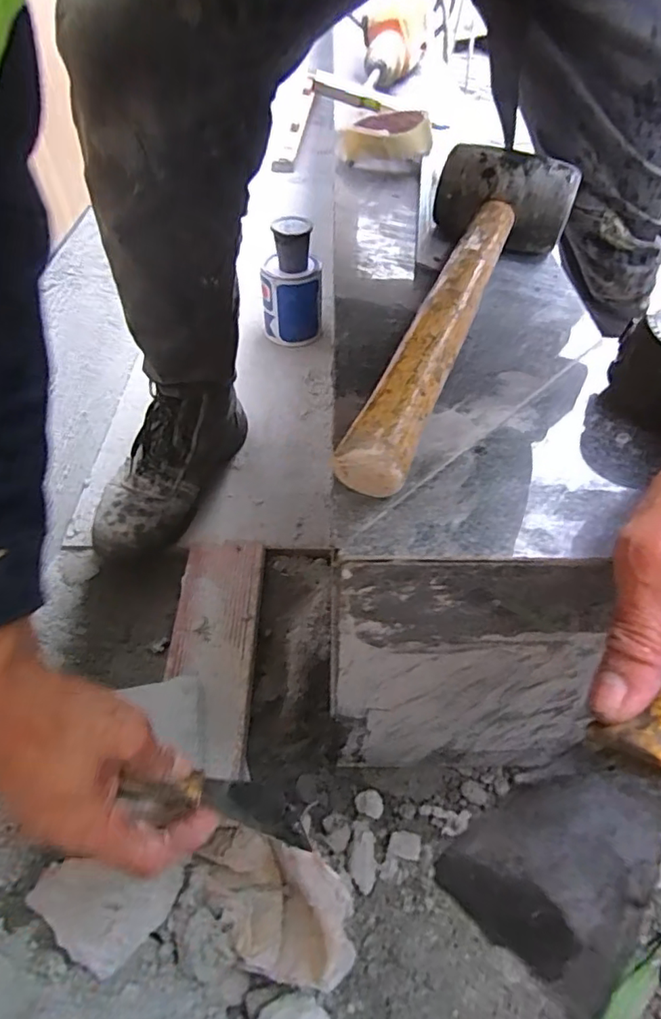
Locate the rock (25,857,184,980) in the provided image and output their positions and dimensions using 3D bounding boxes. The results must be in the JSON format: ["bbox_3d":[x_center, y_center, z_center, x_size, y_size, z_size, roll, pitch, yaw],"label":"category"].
[{"bbox_3d":[-0.175,0.305,0.405,0.112,0.021,0.070,3,50,-1],"label":"rock"}]

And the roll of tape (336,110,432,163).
[{"bbox_3d":[0.057,-0.378,0.543,0.087,0.034,0.066,11,50,6],"label":"roll of tape"}]

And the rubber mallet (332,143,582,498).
[{"bbox_3d":[0.077,-0.131,0.322,0.093,0.062,0.311,19,51,13],"label":"rubber mallet"}]

